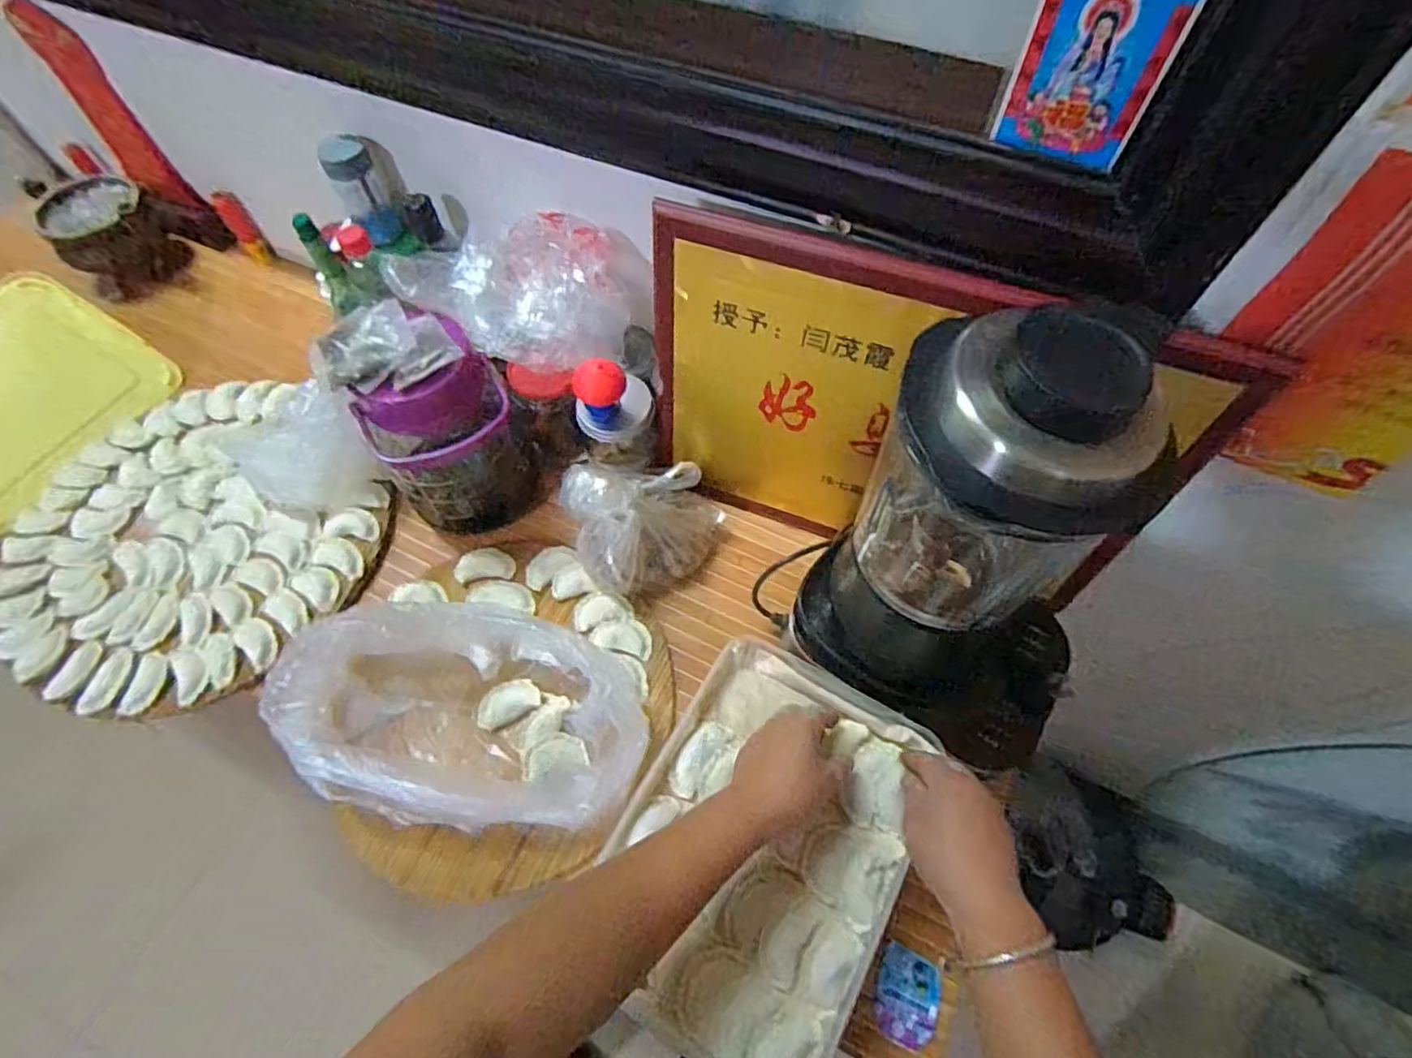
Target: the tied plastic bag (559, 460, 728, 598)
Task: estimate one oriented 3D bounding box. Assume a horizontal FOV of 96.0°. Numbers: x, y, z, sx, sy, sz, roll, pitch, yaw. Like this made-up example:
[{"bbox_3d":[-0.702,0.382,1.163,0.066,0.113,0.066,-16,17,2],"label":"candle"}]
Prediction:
[{"bbox_3d":[-0.063,-0.006,0.703,0.167,0.136,0.122,-16,62,-8],"label":"tied plastic bag"}]

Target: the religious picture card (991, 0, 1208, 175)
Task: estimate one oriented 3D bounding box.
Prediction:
[{"bbox_3d":[0.225,-0.272,0.371,0.079,0.108,0.009,22,64,12],"label":"religious picture card"}]

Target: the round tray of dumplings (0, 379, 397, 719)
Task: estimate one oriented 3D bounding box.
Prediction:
[{"bbox_3d":[-0.623,0.006,0.755,0.429,0.030,0.382,39,69,20],"label":"round tray of dumplings"}]

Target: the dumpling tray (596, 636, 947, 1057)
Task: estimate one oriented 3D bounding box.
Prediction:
[{"bbox_3d":[0.050,0.262,0.534,0.219,0.028,0.298,28,65,15],"label":"dumpling tray"}]

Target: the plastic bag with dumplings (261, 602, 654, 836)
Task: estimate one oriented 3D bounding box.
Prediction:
[{"bbox_3d":[-0.223,0.172,0.603,0.315,0.105,0.192,-2,61,0],"label":"plastic bag with dumplings"}]

